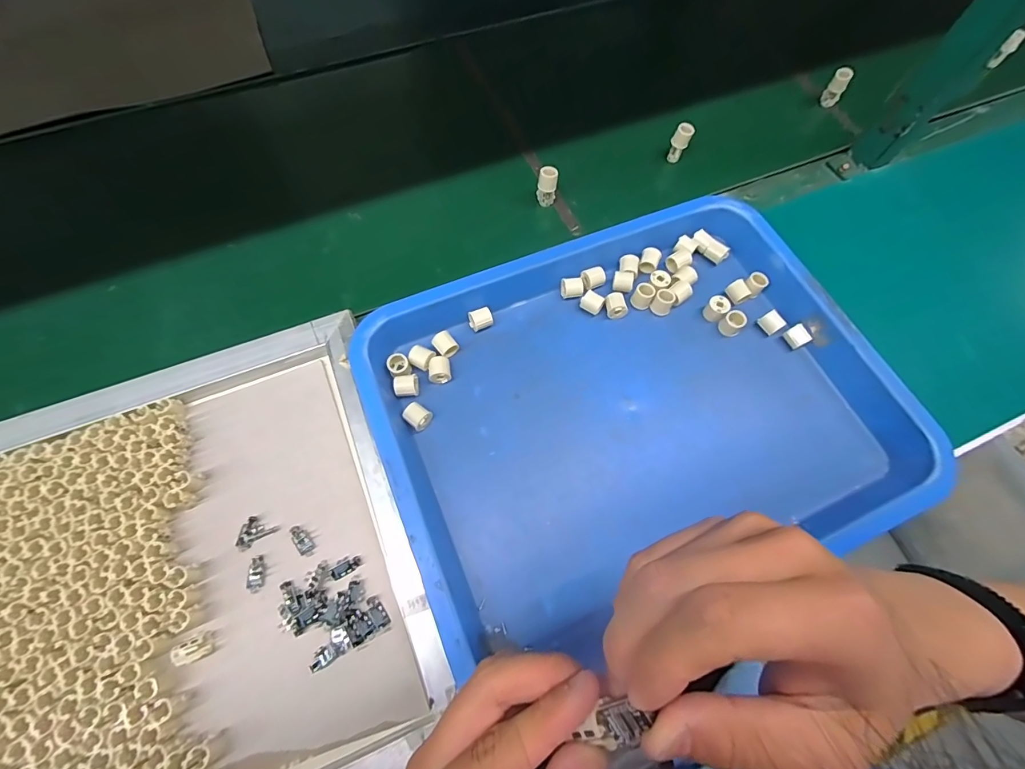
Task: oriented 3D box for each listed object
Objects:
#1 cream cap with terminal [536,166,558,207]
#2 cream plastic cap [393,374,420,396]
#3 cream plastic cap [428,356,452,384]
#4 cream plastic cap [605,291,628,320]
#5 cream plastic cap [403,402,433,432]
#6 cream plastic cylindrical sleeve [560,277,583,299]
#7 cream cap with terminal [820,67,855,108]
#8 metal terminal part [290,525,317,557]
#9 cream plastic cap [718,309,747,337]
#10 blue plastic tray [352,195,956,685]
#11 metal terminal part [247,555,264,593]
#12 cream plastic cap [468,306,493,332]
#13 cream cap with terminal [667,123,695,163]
[{"bbox_3d":[0.039,-0.220,0.490,0.021,0.044,0.016,9,68,3],"label":"cream cap with terminal"},{"bbox_3d":[-0.096,0.000,0.396,0.021,0.018,0.021,-11,68,-6],"label":"cream plastic cap"},{"bbox_3d":[-0.067,-0.013,0.404,0.020,0.017,0.022,-9,68,-5],"label":"cream plastic cap"},{"bbox_3d":[0.102,-0.078,0.430,0.018,0.015,0.021,-11,68,-6],"label":"cream plastic cap"},{"bbox_3d":[-0.084,0.028,0.387,0.022,0.016,0.022,3,72,-9],"label":"cream plastic cap"},{"bbox_3d":[0.060,-0.097,0.440,0.022,0.015,0.018,0,68,-1],"label":"cream plastic cylindrical sleeve"},{"bbox_3d":[0.421,-0.386,0.567,0.021,0.044,0.016,31,70,11],"label":"cream cap with terminal"},{"bbox_3d":[-0.169,0.126,0.351,0.013,0.005,0.027,-35,86,-14],"label":"metal terminal part"},{"bbox_3d":[0.214,-0.060,0.426,0.019,0.019,0.019,0,68,-1],"label":"cream plastic cap"},{"bbox_3d":[0.104,0.013,0.392,0.432,0.043,0.343,-19,69,-9],"label":"blue plastic tray"},{"bbox_3d":[-0.200,0.148,0.341,0.011,0.004,0.026,-3,68,-2],"label":"metal terminal part"},{"bbox_3d":[-0.032,-0.065,0.428,0.022,0.020,0.022,-23,70,-10],"label":"cream plastic cap"},{"bbox_3d":[0.200,-0.288,0.521,0.021,0.045,0.014,22,69,8],"label":"cream cap with terminal"}]

